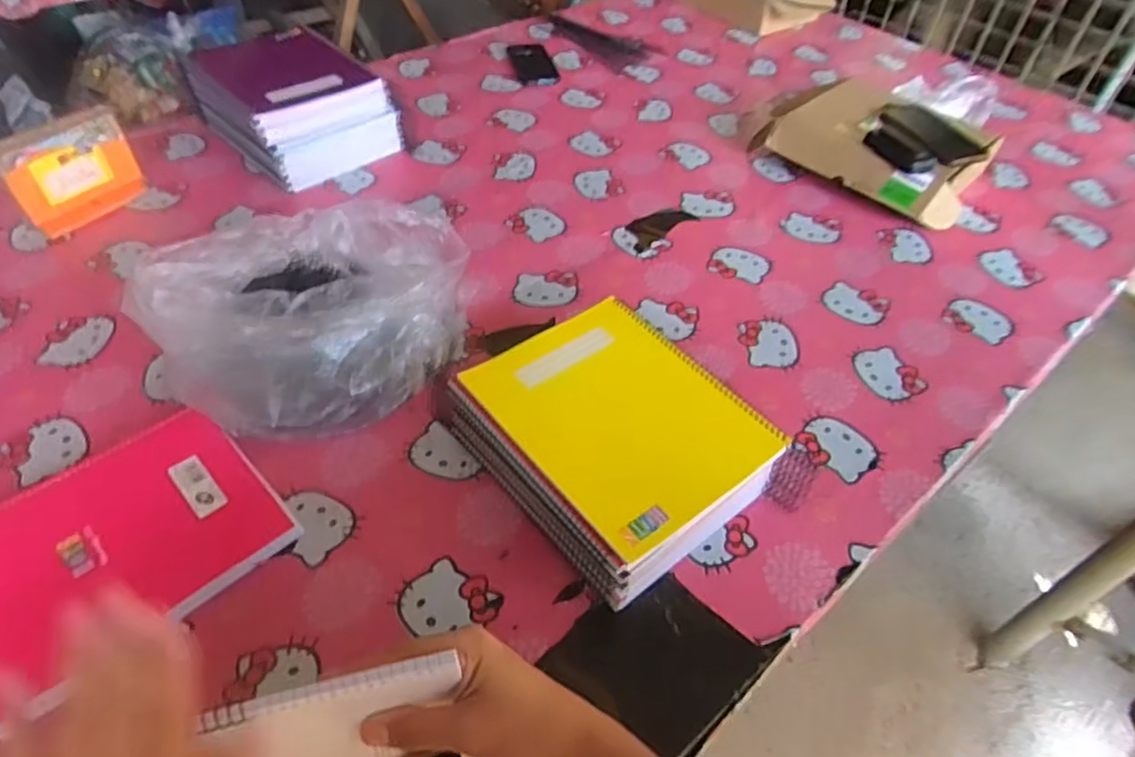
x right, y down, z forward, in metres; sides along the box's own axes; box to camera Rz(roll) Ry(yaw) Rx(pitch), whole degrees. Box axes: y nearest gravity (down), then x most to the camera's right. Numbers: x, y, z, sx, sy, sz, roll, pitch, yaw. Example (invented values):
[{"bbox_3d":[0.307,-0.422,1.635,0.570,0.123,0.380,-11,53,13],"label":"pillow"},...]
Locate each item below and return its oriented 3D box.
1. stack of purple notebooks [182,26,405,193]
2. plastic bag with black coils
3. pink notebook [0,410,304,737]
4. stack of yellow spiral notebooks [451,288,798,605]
[{"bbox_3d":[-0.428,-0.429,1.069,0.223,0.130,0.274,-31,57,-28],"label":"stack of purple notebooks"},{"bbox_3d":[-0.255,-0.072,0.726,0.313,0.162,0.222,-35,59,-30],"label":"plastic bag with black coils"},{"bbox_3d":[-0.399,0.139,0.597,0.249,0.018,0.208,-32,57,-29],"label":"pink notebook"},{"bbox_3d":[0.037,0.058,0.655,0.214,0.103,0.267,-29,56,-27],"label":"stack of yellow spiral notebooks"}]

